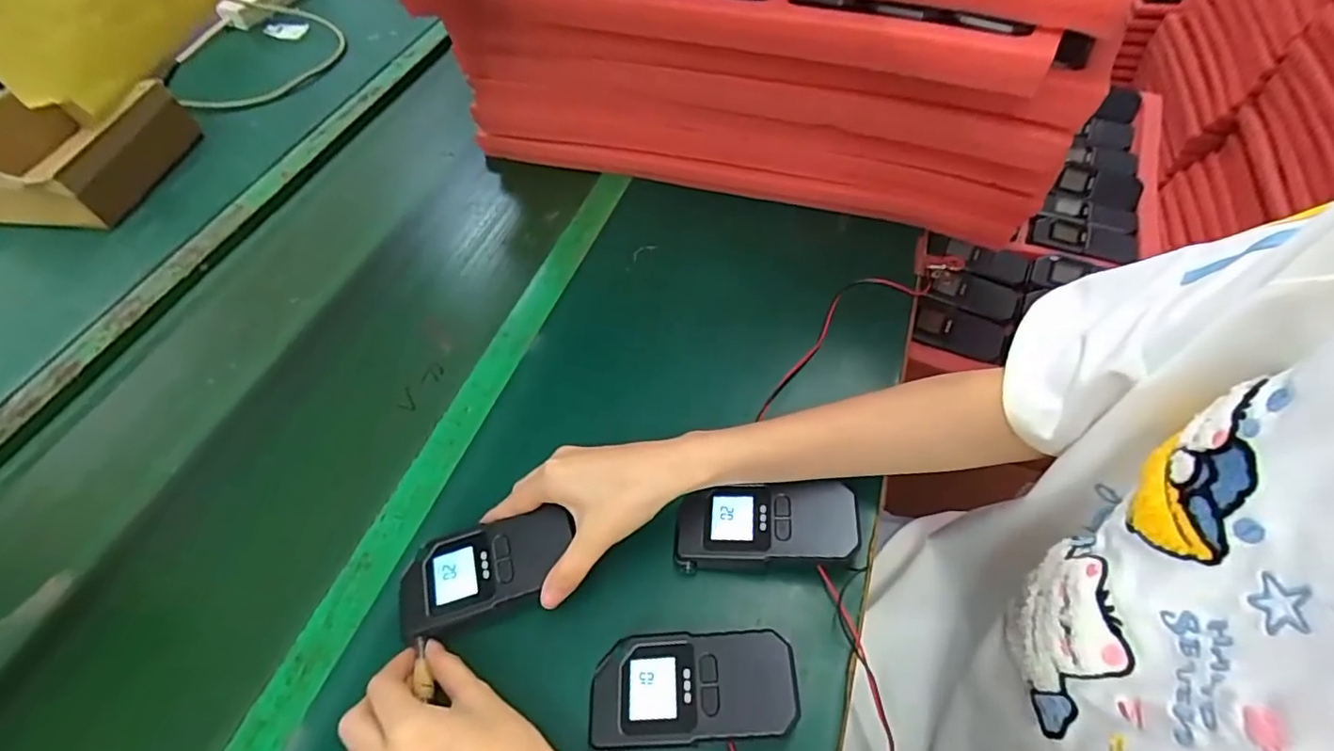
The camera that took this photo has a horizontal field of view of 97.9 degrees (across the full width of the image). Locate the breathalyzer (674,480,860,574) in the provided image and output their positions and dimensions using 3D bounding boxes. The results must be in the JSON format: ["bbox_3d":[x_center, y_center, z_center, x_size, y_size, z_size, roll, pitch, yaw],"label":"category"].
[{"bbox_3d":[0.064,0.104,0.390,0.114,0.036,0.054,1,55,5],"label":"breathalyzer"}]

